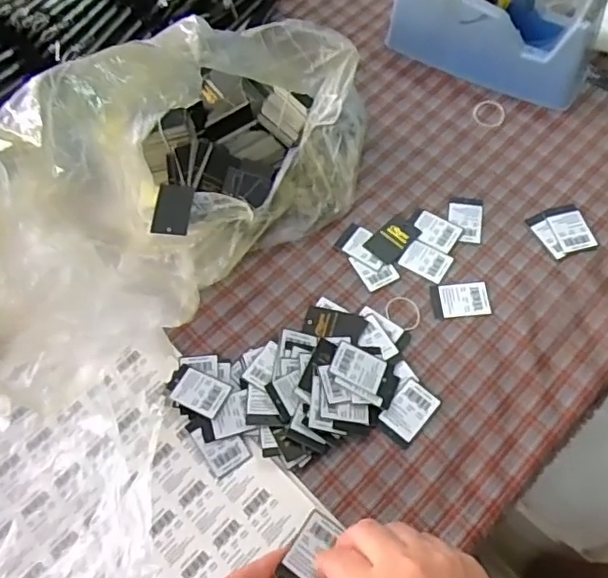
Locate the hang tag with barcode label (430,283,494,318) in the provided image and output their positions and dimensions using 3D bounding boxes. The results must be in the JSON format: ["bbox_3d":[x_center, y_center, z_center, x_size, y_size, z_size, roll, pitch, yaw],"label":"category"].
[{"bbox_3d":[0.135,0.009,0.508,0.048,0.004,0.032,-4,64,1],"label":"hang tag with barcode label"}]

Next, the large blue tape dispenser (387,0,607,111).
[{"bbox_3d":[0.194,-0.268,0.600,0.202,0.091,0.082,27,68,15],"label":"large blue tape dispenser"}]

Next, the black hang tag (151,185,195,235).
[{"bbox_3d":[-0.116,-0.071,0.522,0.032,0.005,0.055,2,59,2],"label":"black hang tag"}]

